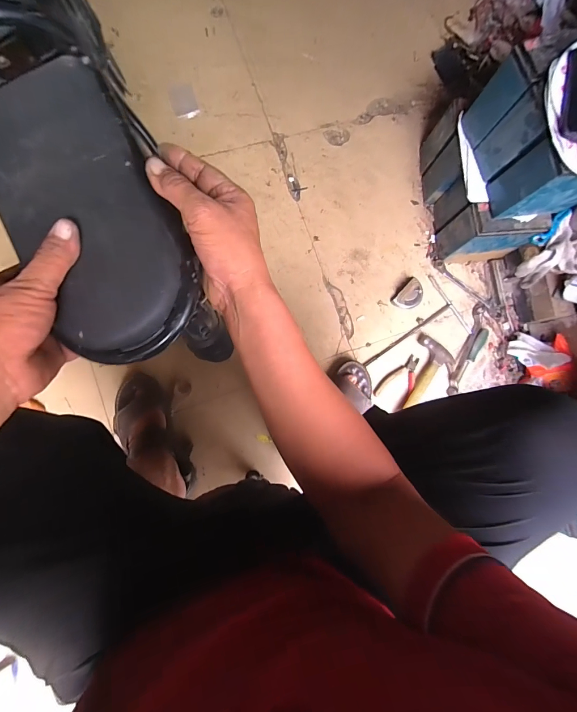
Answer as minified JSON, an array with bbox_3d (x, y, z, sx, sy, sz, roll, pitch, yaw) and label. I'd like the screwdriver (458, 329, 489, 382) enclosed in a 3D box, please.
[{"bbox_3d":[0.484,-0.001,0.850,0.023,0.028,0.151,24,98,-3],"label":"screwdriver"}]

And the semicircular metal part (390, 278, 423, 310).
[{"bbox_3d":[0.322,-0.156,0.851,0.094,0.012,0.060,-44,90,-9],"label":"semicircular metal part"}]

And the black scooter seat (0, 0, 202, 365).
[{"bbox_3d":[-0.184,-0.142,0.277,0.144,0.064,0.296,-28,91,-9],"label":"black scooter seat"}]

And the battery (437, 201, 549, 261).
[{"bbox_3d":[0.498,-0.307,0.809,0.184,0.179,0.076,-5,84,-7],"label":"battery"}]

